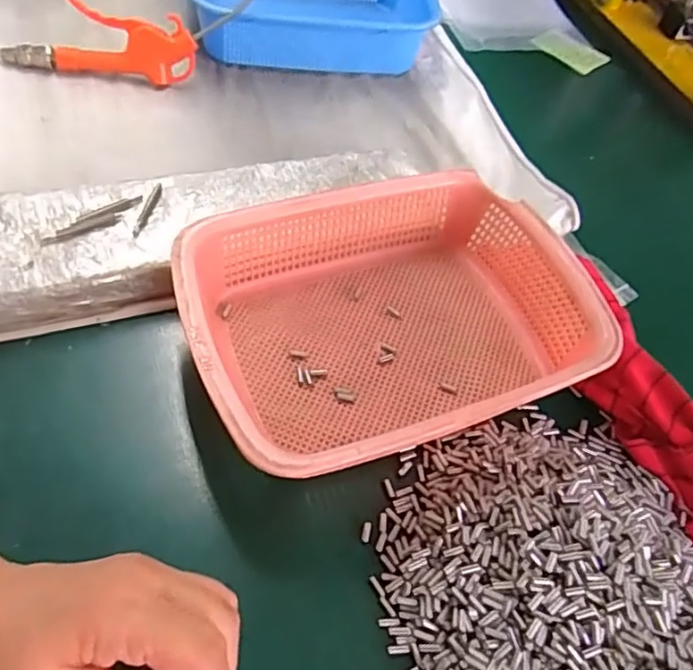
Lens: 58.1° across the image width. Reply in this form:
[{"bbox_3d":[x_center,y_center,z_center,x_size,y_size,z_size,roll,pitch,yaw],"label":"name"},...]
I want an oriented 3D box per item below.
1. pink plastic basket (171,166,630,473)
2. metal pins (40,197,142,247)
[{"bbox_3d":[0.031,-0.015,0.472,0.295,0.070,0.217,-15,59,-20],"label":"pink plastic basket"},{"bbox_3d":[-0.199,-0.090,0.491,0.082,0.005,0.020,-29,64,-27],"label":"metal pins"}]

